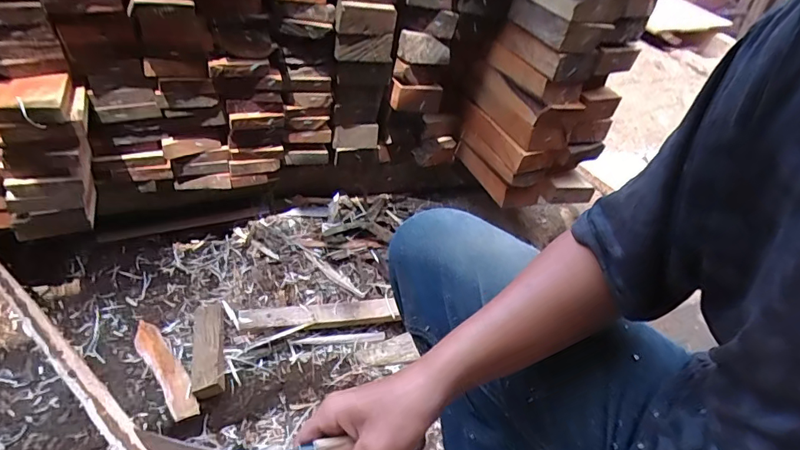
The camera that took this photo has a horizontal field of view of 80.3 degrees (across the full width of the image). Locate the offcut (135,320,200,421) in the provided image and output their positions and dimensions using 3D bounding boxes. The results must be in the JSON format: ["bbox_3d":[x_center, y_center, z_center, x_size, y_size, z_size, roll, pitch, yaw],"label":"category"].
[{"bbox_3d":[-0.490,0.292,0.982,0.056,0.023,0.251,-28,52,-33],"label":"offcut"}]

